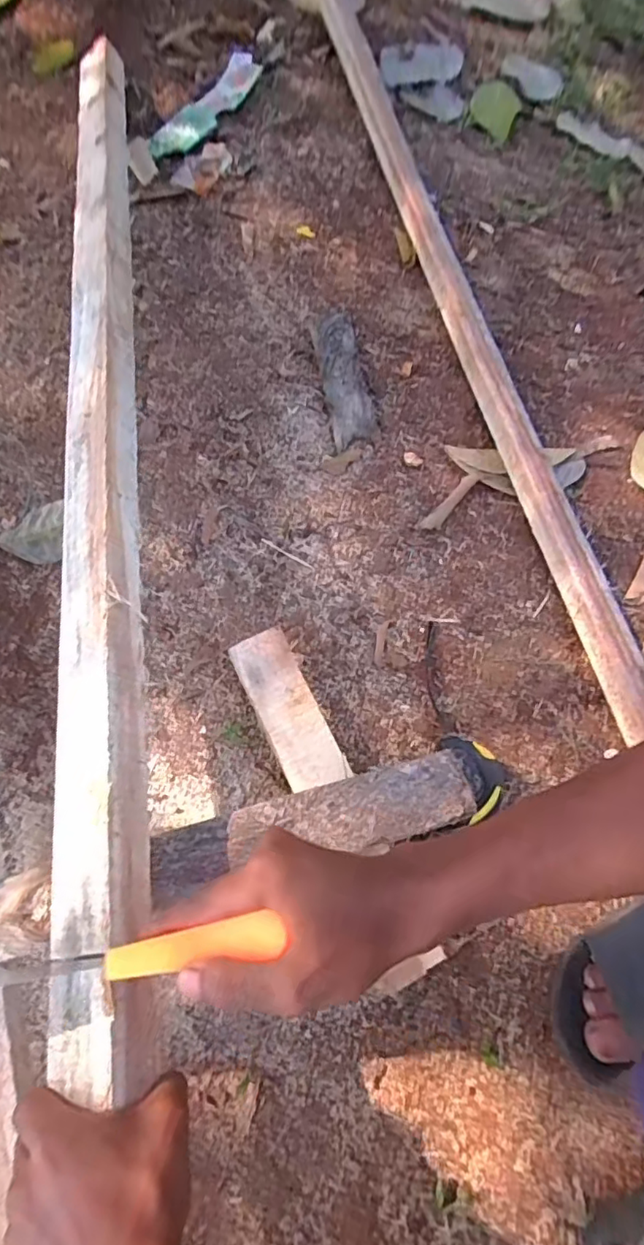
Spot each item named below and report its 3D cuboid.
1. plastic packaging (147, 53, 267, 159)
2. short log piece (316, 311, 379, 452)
[{"bbox_3d":[-0.179,-0.812,0.907,0.068,0.015,0.279,21,70,7],"label":"plastic packaging"},{"bbox_3d":[0.027,-0.313,0.729,0.057,0.013,0.205,-10,69,-5],"label":"short log piece"}]

